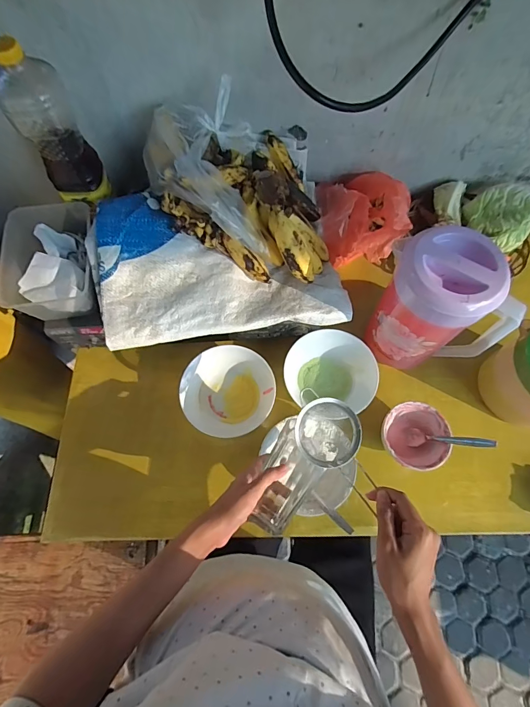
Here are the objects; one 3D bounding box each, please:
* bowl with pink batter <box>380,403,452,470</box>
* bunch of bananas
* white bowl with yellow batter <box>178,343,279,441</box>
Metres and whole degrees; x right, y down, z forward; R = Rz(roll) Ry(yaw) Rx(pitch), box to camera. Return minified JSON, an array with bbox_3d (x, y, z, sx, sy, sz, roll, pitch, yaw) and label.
[{"bbox_3d":[0.223,0.126,0.556,0.096,0.061,0.087,21,71,7],"label":"bowl with pink batter"},{"bbox_3d":[-0.008,-0.200,0.522,0.207,0.111,0.211,0,70,0],"label":"bunch of bananas"},{"bbox_3d":[-0.058,0.062,0.587,0.140,0.050,0.142,0,70,0],"label":"white bowl with yellow batter"}]

